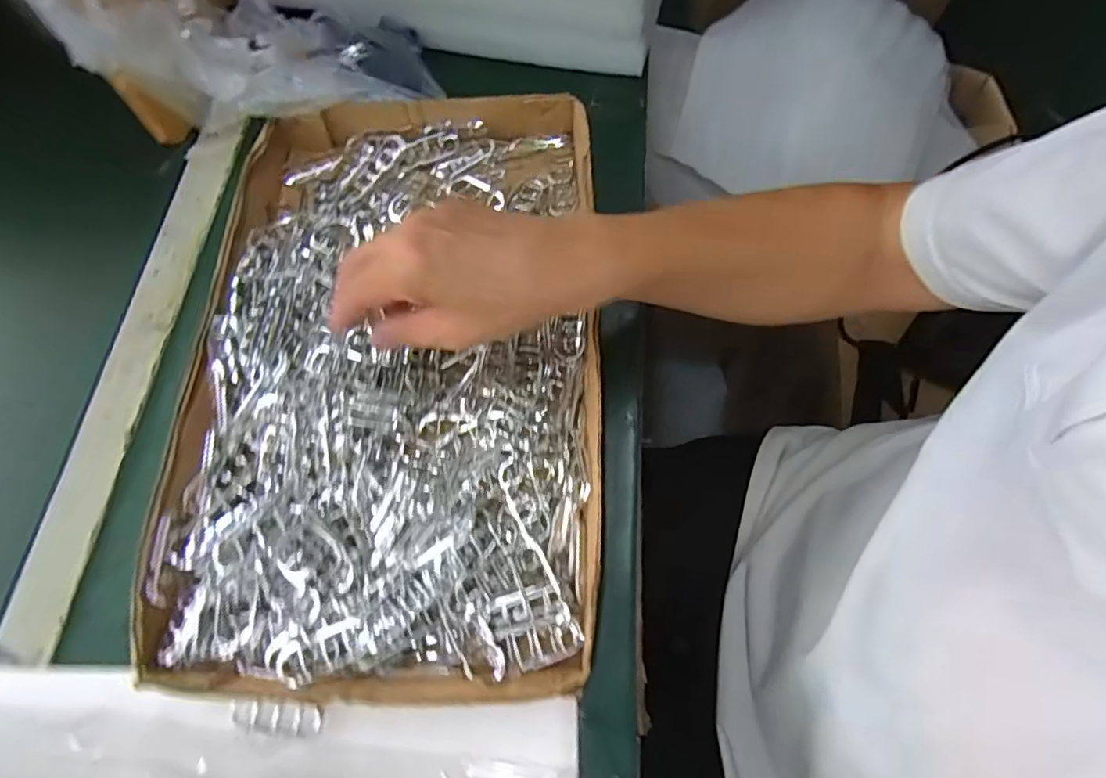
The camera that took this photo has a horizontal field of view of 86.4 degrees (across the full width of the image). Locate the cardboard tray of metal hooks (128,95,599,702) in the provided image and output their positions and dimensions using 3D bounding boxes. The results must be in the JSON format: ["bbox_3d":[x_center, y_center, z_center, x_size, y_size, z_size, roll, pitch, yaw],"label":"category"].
[{"bbox_3d":[-0.104,-0.028,0.398,0.259,0.035,0.411,1,68,1],"label":"cardboard tray of metal hooks"}]

